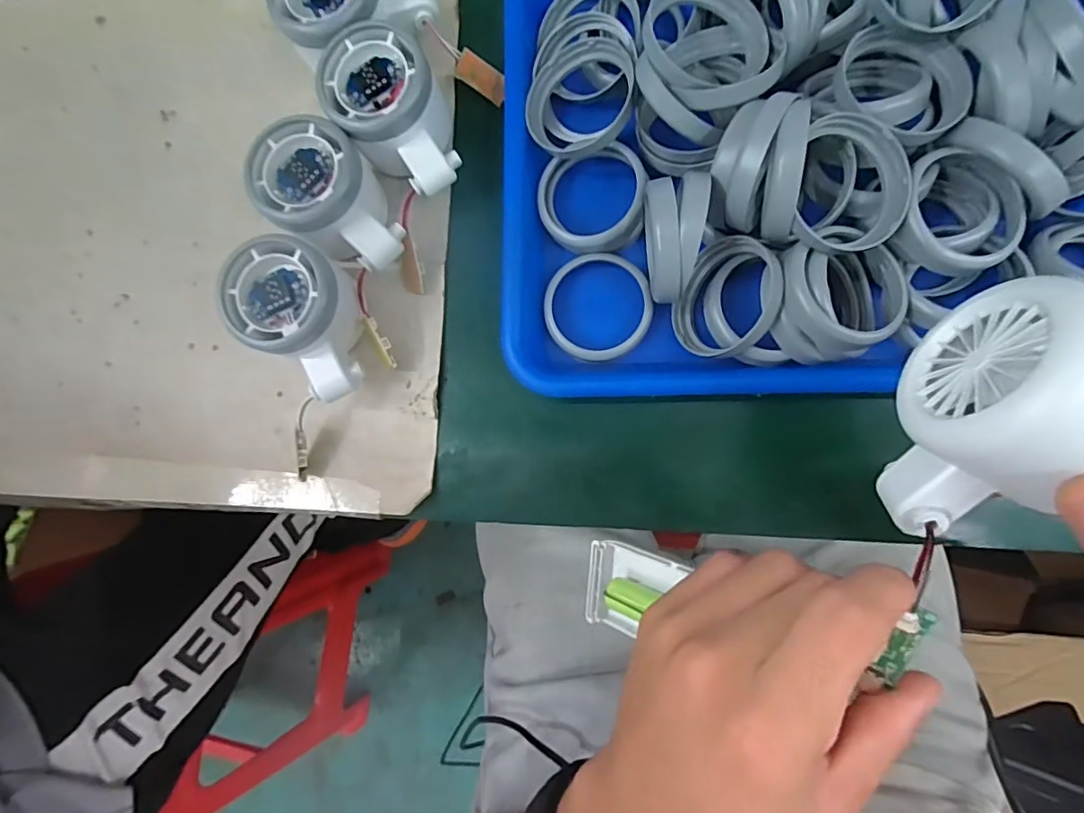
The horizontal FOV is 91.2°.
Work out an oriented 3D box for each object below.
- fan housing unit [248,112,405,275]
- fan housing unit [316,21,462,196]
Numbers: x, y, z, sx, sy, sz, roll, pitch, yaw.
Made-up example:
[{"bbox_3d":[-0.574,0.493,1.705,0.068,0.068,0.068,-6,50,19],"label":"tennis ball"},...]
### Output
[{"bbox_3d":[-0.109,-0.106,0.285,0.058,0.053,0.081,-36,81,2],"label":"fan housing unit"},{"bbox_3d":[-0.078,-0.151,0.288,0.059,0.050,0.084,-25,81,4],"label":"fan housing unit"}]

